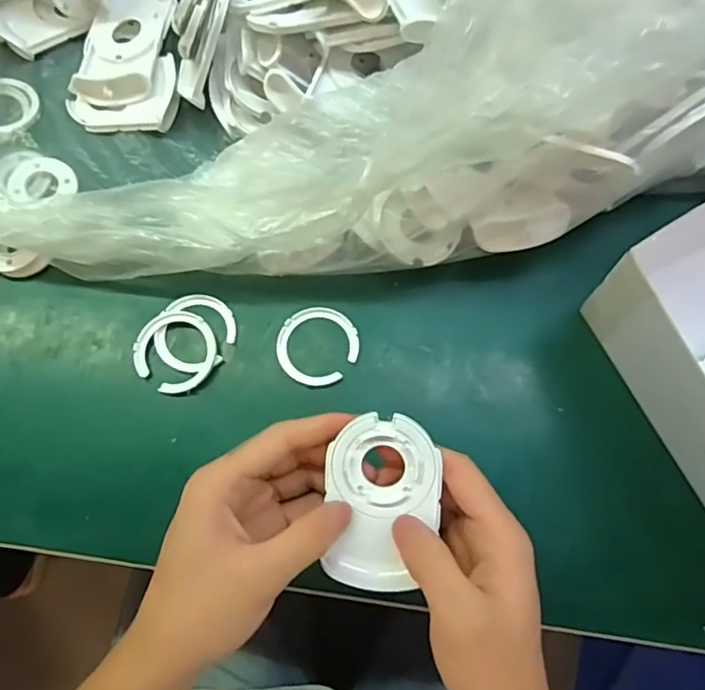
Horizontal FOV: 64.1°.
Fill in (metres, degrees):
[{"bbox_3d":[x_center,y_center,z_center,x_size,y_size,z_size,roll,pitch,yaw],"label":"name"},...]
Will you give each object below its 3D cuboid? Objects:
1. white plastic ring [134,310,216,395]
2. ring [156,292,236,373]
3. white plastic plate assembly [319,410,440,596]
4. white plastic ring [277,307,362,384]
[{"bbox_3d":[-0.111,0.004,0.355,0.052,0.008,0.049,0,72,-1],"label":"white plastic ring"},{"bbox_3d":[-0.100,-0.008,0.360,0.046,0.005,0.050,0,72,-1],"label":"ring"},{"bbox_3d":[0.015,0.077,0.276,0.054,0.005,0.084,4,90,6],"label":"white plastic plate assembly"},{"bbox_3d":[-0.022,0.000,0.358,0.050,0.005,0.050,0,72,-1],"label":"white plastic ring"}]

